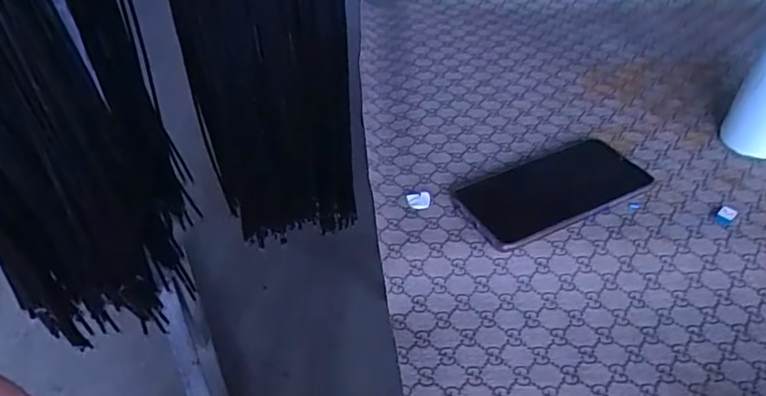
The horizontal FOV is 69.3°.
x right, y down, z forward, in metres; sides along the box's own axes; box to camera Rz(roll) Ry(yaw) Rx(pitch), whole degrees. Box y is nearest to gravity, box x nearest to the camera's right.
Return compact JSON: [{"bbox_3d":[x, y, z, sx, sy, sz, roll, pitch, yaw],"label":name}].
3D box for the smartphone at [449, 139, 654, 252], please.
[{"bbox_3d":[0.143,-0.008,0.465,0.162,0.012,0.085,-16,46,-16],"label":"smartphone"}]

